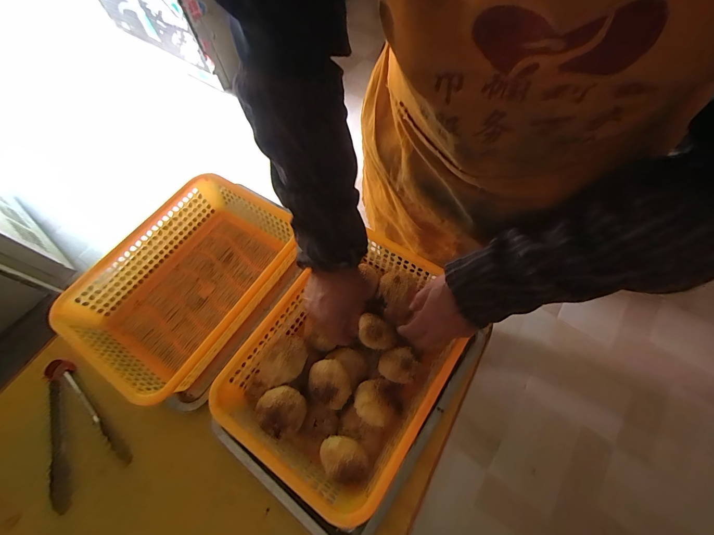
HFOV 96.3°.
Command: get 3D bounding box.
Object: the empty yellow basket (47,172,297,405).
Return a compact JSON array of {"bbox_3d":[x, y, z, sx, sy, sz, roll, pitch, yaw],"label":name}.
[{"bbox_3d":[-0.294,0.023,0.556,0.274,0.096,0.365,30,70,15],"label":"empty yellow basket"}]

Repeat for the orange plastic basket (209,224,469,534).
[{"bbox_3d":[-0.009,0.130,0.485,0.255,0.085,0.349,31,70,16],"label":"orange plastic basket"}]

